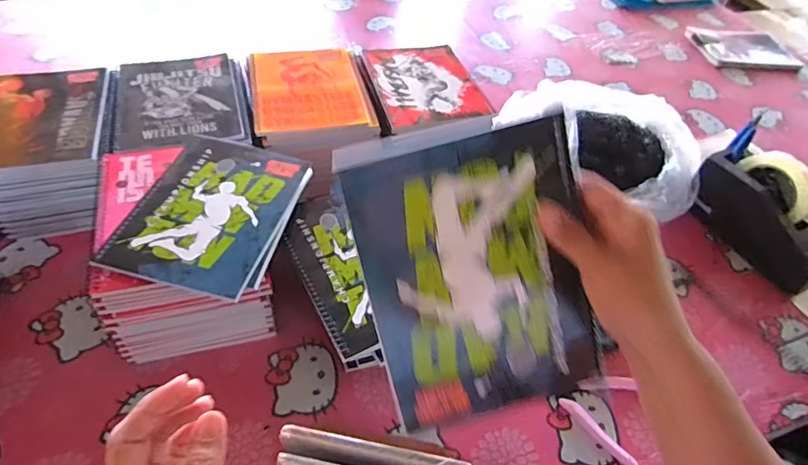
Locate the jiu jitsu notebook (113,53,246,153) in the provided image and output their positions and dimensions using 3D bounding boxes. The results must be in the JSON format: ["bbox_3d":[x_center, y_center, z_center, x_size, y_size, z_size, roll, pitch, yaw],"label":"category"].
[{"bbox_3d":[-0.303,-0.180,0.641,0.150,0.008,0.199,-12,51,-16],"label":"jiu jitsu notebook"}]

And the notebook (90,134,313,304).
[{"bbox_3d":[-0.204,-0.027,0.512,0.167,0.013,0.201,13,49,6],"label":"notebook"}]

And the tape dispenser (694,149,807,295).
[{"bbox_3d":[0.499,-0.028,0.664,0.065,0.128,0.197,-19,53,-21],"label":"tape dispenser"}]

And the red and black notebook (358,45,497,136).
[{"bbox_3d":[0.027,-0.225,0.723,0.162,0.015,0.212,-10,51,-14],"label":"red and black notebook"}]

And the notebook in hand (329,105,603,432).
[{"bbox_3d":[0.049,0.028,0.318,0.144,0.195,0.006,-14,13,-4],"label":"notebook in hand"}]

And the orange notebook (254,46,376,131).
[{"bbox_3d":[-0.137,-0.212,0.693,0.156,0.008,0.194,-9,50,-13],"label":"orange notebook"}]

